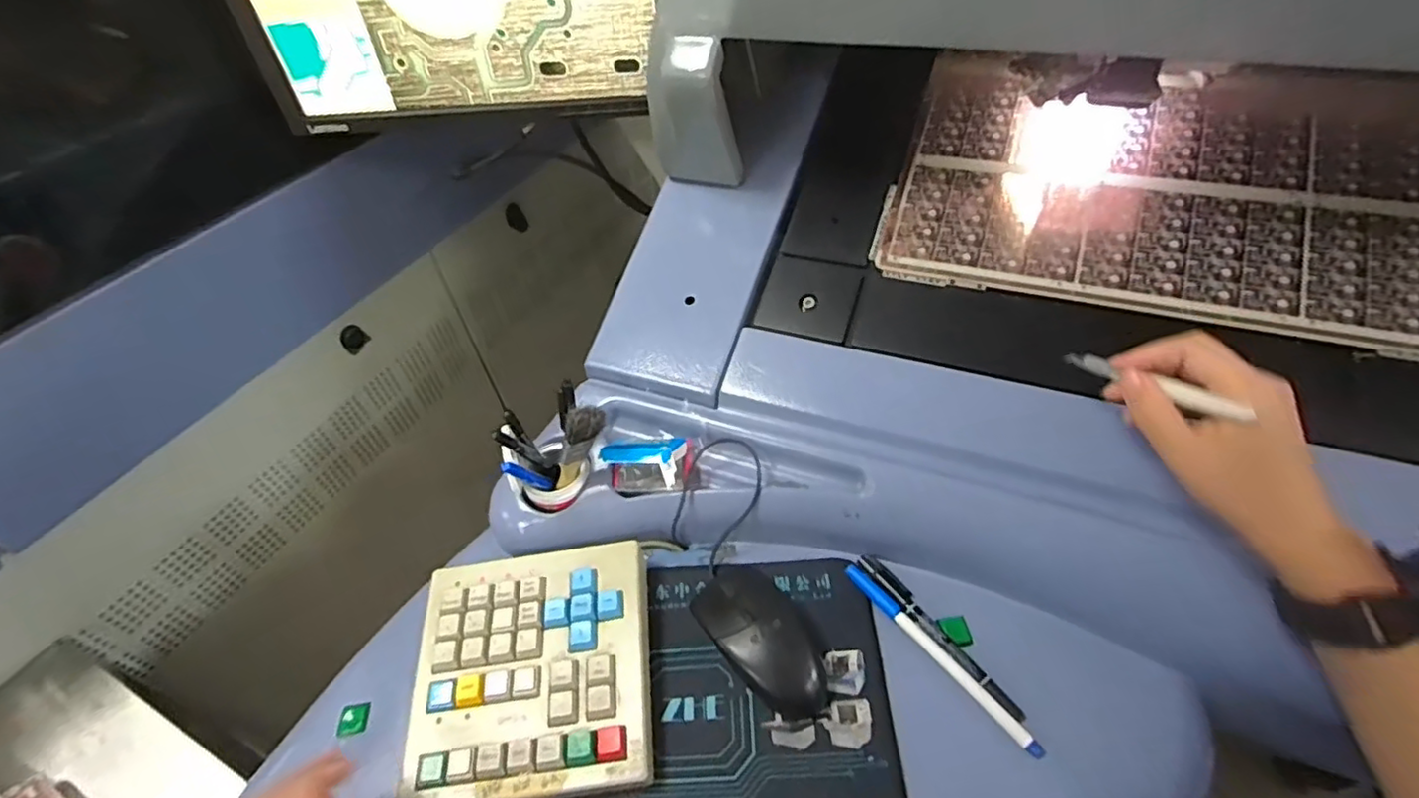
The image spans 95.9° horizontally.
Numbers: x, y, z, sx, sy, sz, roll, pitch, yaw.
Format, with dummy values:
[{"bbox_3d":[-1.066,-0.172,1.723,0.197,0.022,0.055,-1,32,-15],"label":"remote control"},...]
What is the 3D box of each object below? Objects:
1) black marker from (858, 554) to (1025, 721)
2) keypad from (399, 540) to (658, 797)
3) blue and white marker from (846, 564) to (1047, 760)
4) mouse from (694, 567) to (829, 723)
[{"bbox_3d":[0.160,0.162,0.449,0.017,0.010,0.140,-31,51,-21],"label":"black marker"},{"bbox_3d":[-0.122,0.184,0.439,0.160,0.031,0.159,-7,46,0],"label":"keypad"},{"bbox_3d":[0.154,0.172,0.434,0.009,0.012,0.158,-31,51,-22],"label":"blue and white marker"},{"bbox_3d":[0.036,0.164,0.440,0.055,0.031,0.108,-27,49,-19],"label":"mouse"}]

